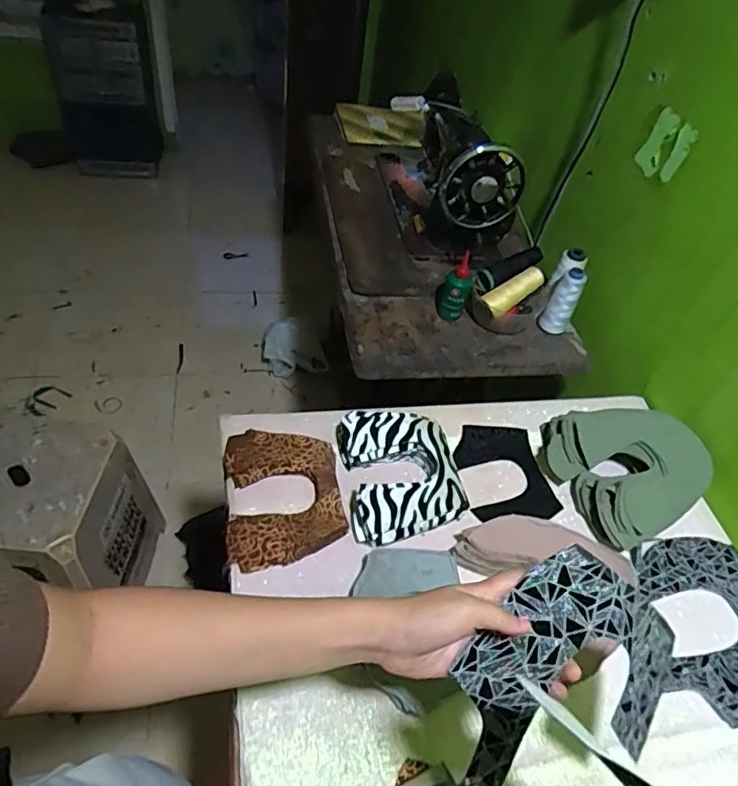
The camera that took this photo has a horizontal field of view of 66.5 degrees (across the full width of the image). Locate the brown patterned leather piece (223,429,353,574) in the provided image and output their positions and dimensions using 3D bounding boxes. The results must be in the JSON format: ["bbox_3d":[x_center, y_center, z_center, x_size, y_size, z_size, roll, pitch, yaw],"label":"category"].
[{"bbox_3d":[-0.100,0.118,0.661,0.131,0.023,0.171,-5,50,-14],"label":"brown patterned leather piece"}]

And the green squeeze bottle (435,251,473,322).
[{"bbox_3d":[0.139,-0.176,0.904,0.049,0.106,0.058,10,47,3],"label":"green squeeze bottle"}]

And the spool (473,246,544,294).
[{"bbox_3d":[0.226,-0.198,0.920,0.130,0.044,0.039,-25,56,-24],"label":"spool"}]

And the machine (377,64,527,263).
[{"bbox_3d":[0.133,-0.426,1.031,0.163,0.204,0.362,-2,49,-12],"label":"machine"}]

